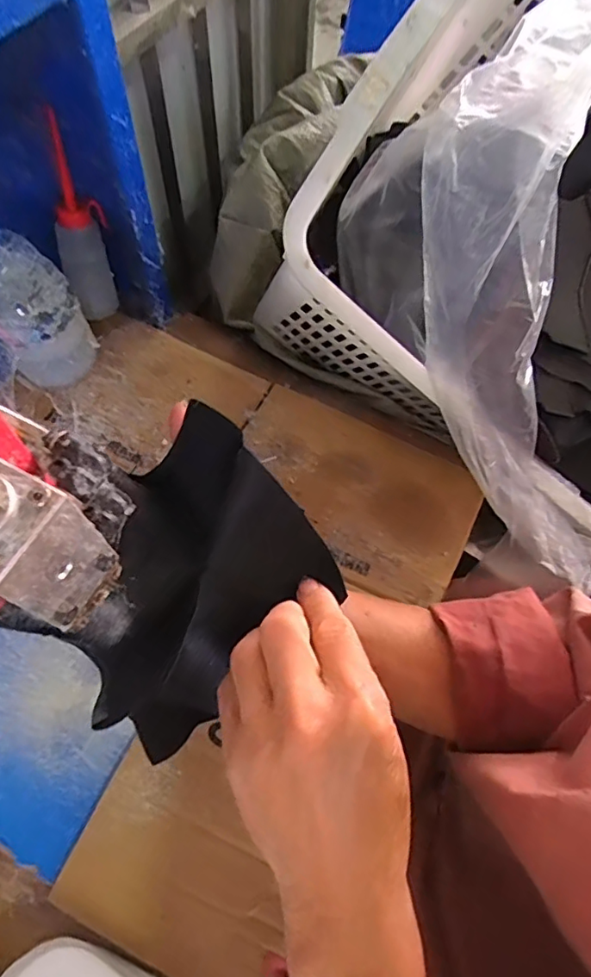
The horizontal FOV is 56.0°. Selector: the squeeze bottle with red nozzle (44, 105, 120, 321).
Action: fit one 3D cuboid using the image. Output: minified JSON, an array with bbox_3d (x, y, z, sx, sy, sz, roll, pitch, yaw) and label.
[{"bbox_3d":[-0.217,-0.268,0.561,0.052,0.188,0.041,-24,50,-30],"label":"squeeze bottle with red nozzle"}]

